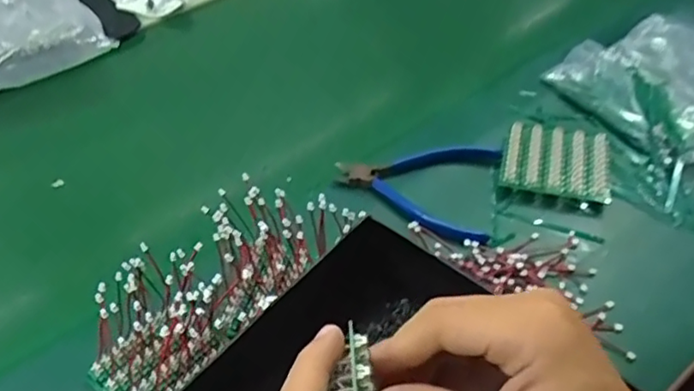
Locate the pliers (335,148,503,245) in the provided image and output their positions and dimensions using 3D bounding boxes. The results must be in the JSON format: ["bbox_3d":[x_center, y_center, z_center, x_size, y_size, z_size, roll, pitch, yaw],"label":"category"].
[{"bbox_3d":[0.066,-0.020,0.520,0.140,0.015,0.112,18,50,23],"label":"pliers"}]

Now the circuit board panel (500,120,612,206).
[{"bbox_3d":[0.182,-0.034,0.523,0.088,0.017,0.084,8,47,14],"label":"circuit board panel"}]

